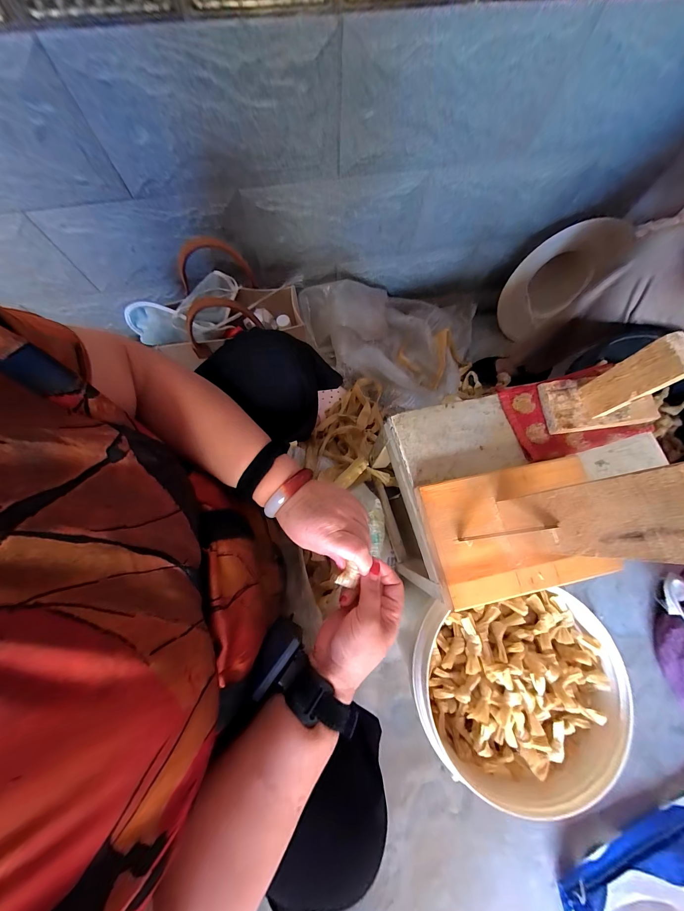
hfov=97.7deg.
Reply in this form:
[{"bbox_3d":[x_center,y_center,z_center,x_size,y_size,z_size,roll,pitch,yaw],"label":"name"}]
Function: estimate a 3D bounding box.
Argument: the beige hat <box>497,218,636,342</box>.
[{"bbox_3d":[0.626,-0.492,0.886,0.267,0.343,0.103,-9,76,-4],"label":"beige hat"}]

